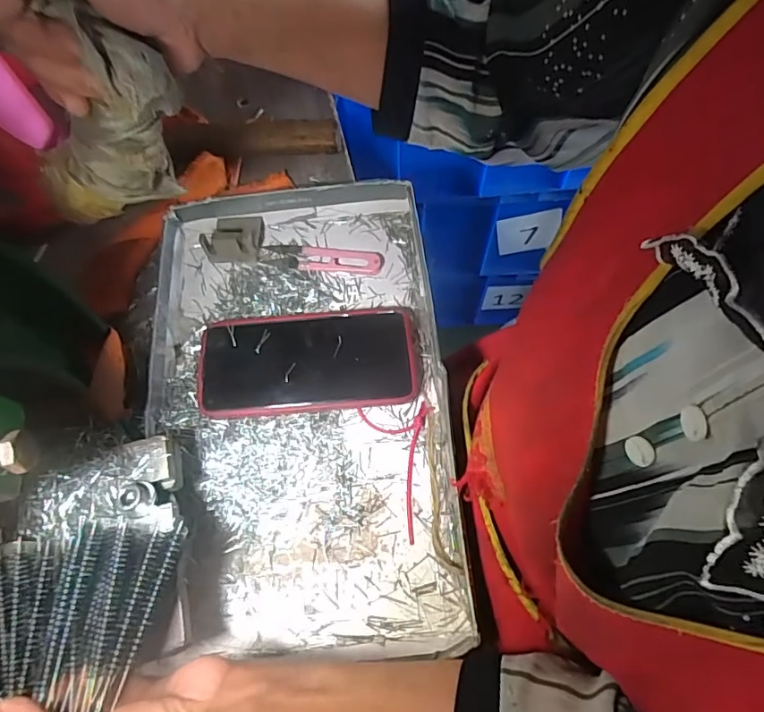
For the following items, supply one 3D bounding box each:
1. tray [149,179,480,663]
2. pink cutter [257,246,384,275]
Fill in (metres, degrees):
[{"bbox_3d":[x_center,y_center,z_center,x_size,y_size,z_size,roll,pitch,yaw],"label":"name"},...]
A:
[{"bbox_3d":[-0.059,0.025,0.371,0.208,0.033,0.346,-6,68,-2],"label":"tray"},{"bbox_3d":[-0.052,-0.084,0.425,0.102,0.008,0.025,6,68,3],"label":"pink cutter"}]

